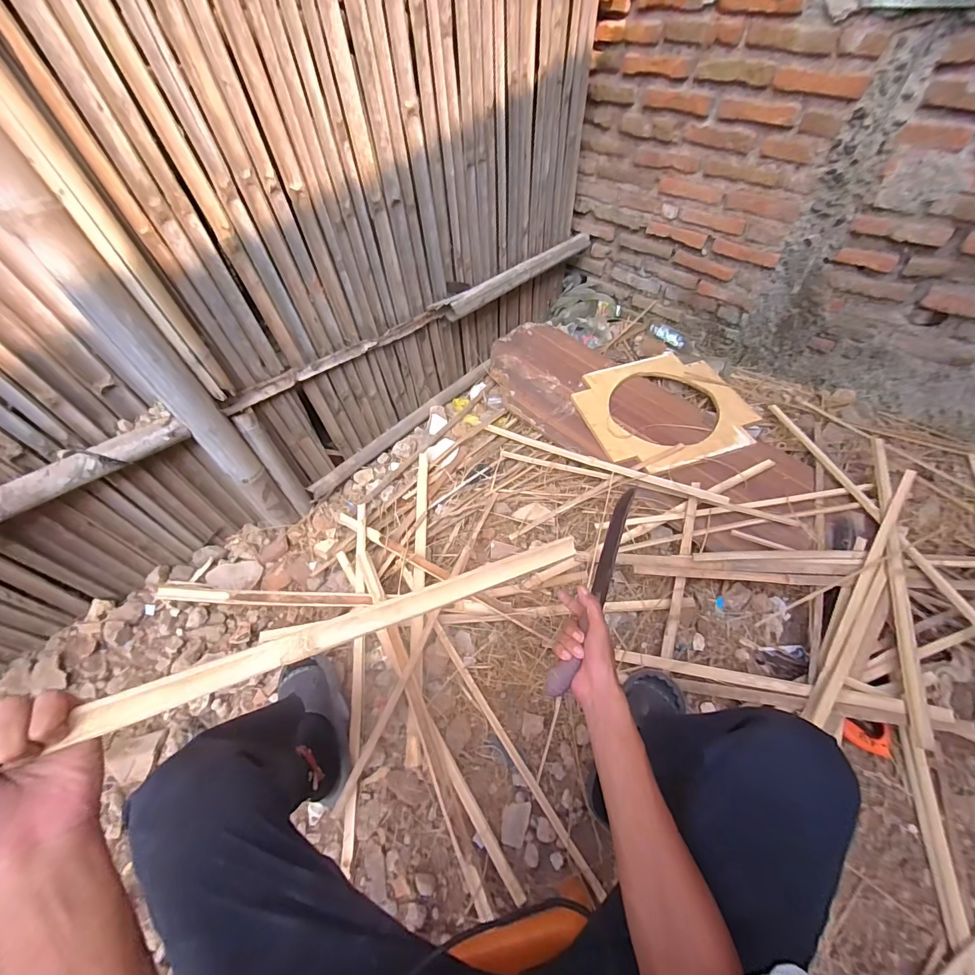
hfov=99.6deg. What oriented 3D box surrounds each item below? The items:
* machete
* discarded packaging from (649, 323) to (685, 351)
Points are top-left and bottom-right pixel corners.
[{"bbox_3d":[0.177,0.139,0.647,0.034,0.030,0.384,22,53,16],"label":"machete"},{"bbox_3d":[0.699,-0.593,1.608,0.147,0.050,0.047,33,58,23],"label":"discarded packaging"}]

